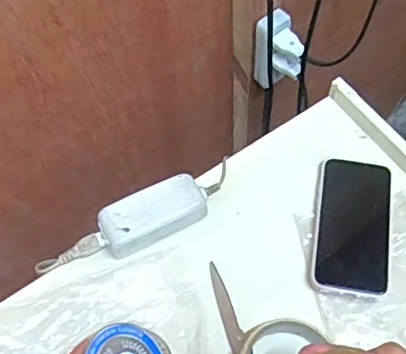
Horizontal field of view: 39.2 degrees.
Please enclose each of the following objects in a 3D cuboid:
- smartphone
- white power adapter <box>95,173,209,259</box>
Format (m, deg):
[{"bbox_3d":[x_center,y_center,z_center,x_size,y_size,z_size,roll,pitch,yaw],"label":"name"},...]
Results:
[{"bbox_3d":[0.146,0.044,0.552,0.067,0.012,0.137,7,62,7],"label":"smartphone"},{"bbox_3d":[-0.050,0.038,0.560,0.108,0.031,0.045,-26,63,-11],"label":"white power adapter"}]

